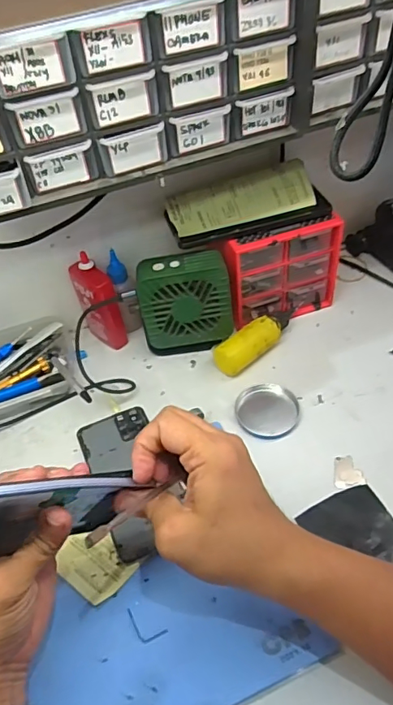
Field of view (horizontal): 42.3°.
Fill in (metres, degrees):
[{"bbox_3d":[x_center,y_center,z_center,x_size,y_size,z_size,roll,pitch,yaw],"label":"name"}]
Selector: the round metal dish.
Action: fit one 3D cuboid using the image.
[{"bbox_3d":[0.073,0.059,0.523,0.063,0.014,0.056,2,48,9],"label":"round metal dish"}]

